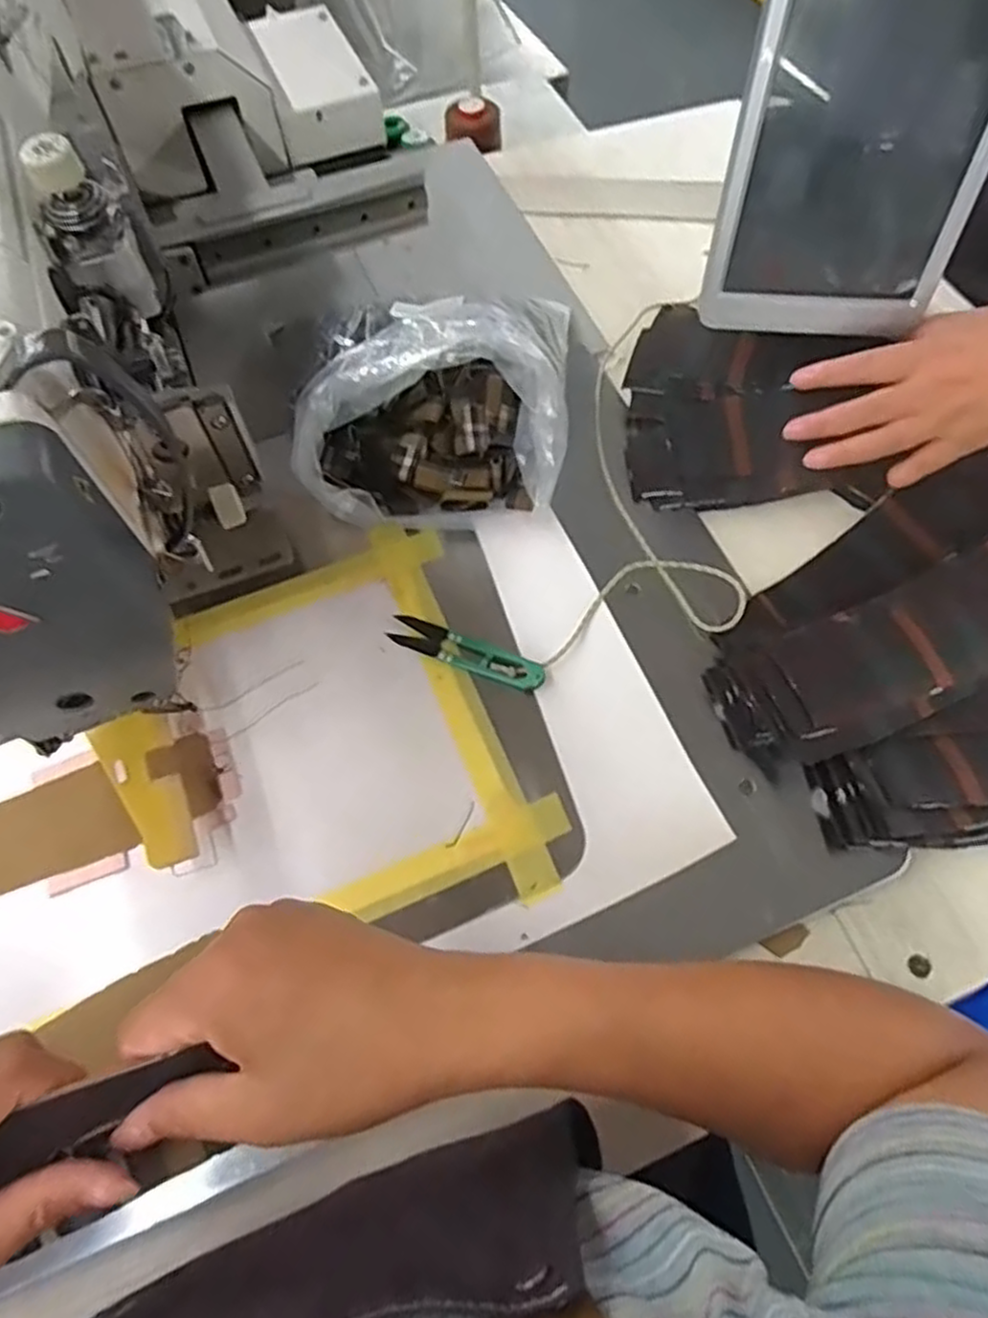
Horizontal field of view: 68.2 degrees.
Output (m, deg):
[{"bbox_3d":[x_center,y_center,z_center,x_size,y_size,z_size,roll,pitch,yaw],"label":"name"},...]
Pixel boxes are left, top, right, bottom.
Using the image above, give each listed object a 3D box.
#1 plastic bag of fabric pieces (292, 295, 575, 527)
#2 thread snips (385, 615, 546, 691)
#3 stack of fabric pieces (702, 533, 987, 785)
[{"bbox_3d":[-0.043,-0.162,0.482,0.168,0.118,0.104,-5,64,-2],"label":"plastic bag of fabric pieces"},{"bbox_3d":[-0.017,-0.004,0.470,0.103,0.009,0.022,21,66,10],"label":"thread snips"},{"bbox_3d":[0.285,-0.018,0.466,0.310,0.034,0.104,-18,65,-8],"label":"stack of fabric pieces"}]

